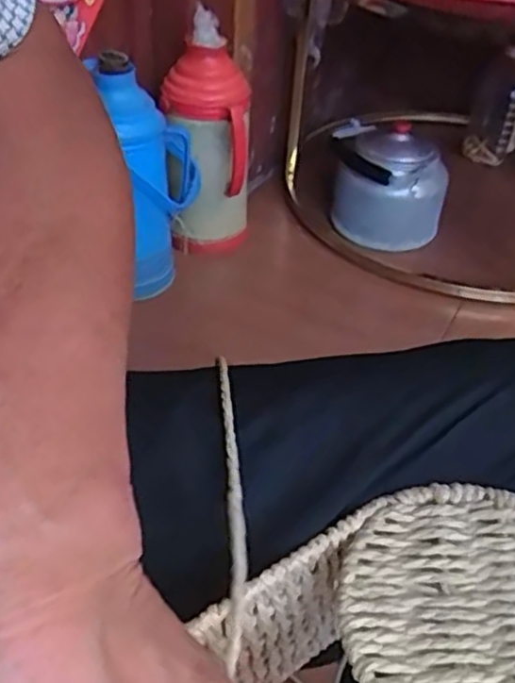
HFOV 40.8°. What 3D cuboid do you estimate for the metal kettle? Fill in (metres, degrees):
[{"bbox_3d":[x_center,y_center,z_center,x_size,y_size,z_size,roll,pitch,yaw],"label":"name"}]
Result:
[{"bbox_3d":[0.254,-0.321,1.397,0.209,0.198,0.202,2,40,-2],"label":"metal kettle"}]

